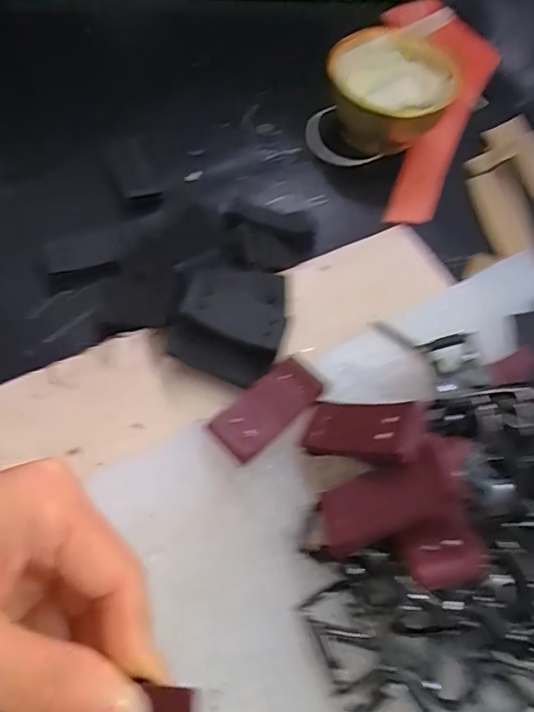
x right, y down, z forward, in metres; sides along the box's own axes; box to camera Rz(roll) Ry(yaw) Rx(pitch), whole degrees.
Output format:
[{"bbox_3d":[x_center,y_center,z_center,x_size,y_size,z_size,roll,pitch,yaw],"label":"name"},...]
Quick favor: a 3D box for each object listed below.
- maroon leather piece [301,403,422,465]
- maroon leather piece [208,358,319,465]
[{"bbox_3d":[0.043,0.034,0.237,0.059,0.006,0.029,-3,50,47],"label":"maroon leather piece"},{"bbox_3d":[0.000,0.026,0.260,0.057,0.006,0.026,-39,81,-19],"label":"maroon leather piece"}]

